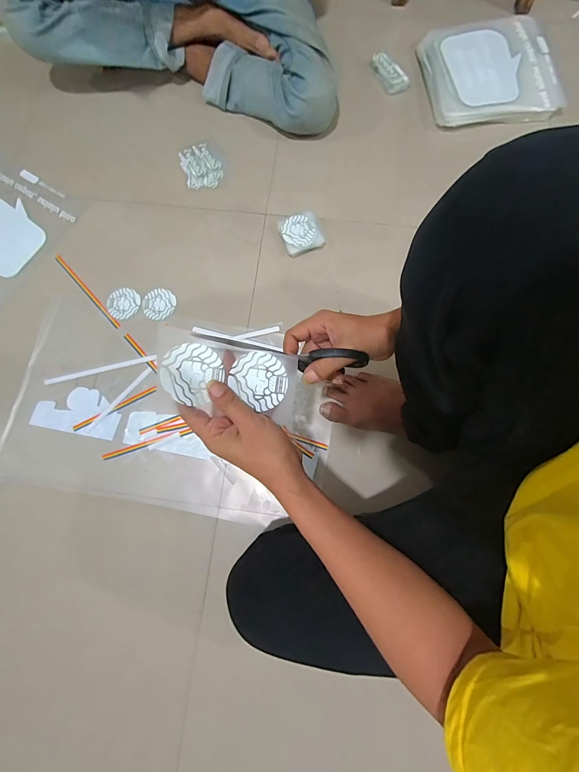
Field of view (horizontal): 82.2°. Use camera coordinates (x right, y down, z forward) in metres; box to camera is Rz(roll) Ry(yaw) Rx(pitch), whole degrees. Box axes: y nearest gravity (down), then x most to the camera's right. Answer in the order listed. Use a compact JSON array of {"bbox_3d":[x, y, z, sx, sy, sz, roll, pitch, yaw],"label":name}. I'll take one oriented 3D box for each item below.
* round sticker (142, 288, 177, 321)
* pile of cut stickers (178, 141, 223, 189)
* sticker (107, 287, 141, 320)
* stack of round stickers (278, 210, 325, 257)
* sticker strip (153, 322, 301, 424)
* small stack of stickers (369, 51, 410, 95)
[{"bbox_3d":[-0.267,-0.168,0.676,0.065,0.004,0.067,0,78,0],"label":"round sticker"},{"bbox_3d":[-0.198,-0.494,0.745,0.083,0.009,0.110,-16,78,-3],"label":"pile of cut stickers"},{"bbox_3d":[-0.341,-0.170,0.678,0.067,0.004,0.069,0,78,0],"label":"sticker"},{"bbox_3d":[0.025,-0.315,0.687,0.081,0.017,0.084,-19,79,-4],"label":"stack of round stickers"},{"bbox_3d":[-0.069,-0.011,0.370,0.148,0.020,0.076,13,78,-16],"label":"sticker strip"},{"bbox_3d":[0.228,-0.726,0.770,0.042,0.025,0.112,-33,80,-6],"label":"small stack of stickers"}]

